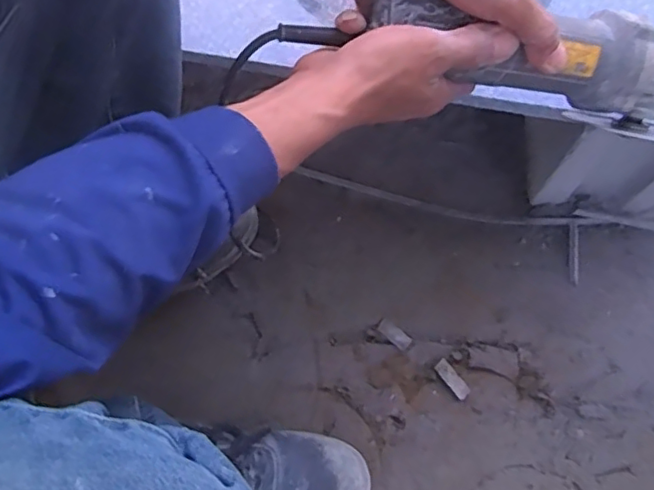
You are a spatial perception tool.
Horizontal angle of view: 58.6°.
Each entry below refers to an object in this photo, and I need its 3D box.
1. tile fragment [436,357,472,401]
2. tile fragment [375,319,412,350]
[{"bbox_3d":[0.136,0.147,0.636,0.017,0.013,0.045,-37,73,-13],"label":"tile fragment"},{"bbox_3d":[0.075,0.101,0.656,0.040,0.005,0.018,38,73,14],"label":"tile fragment"}]

